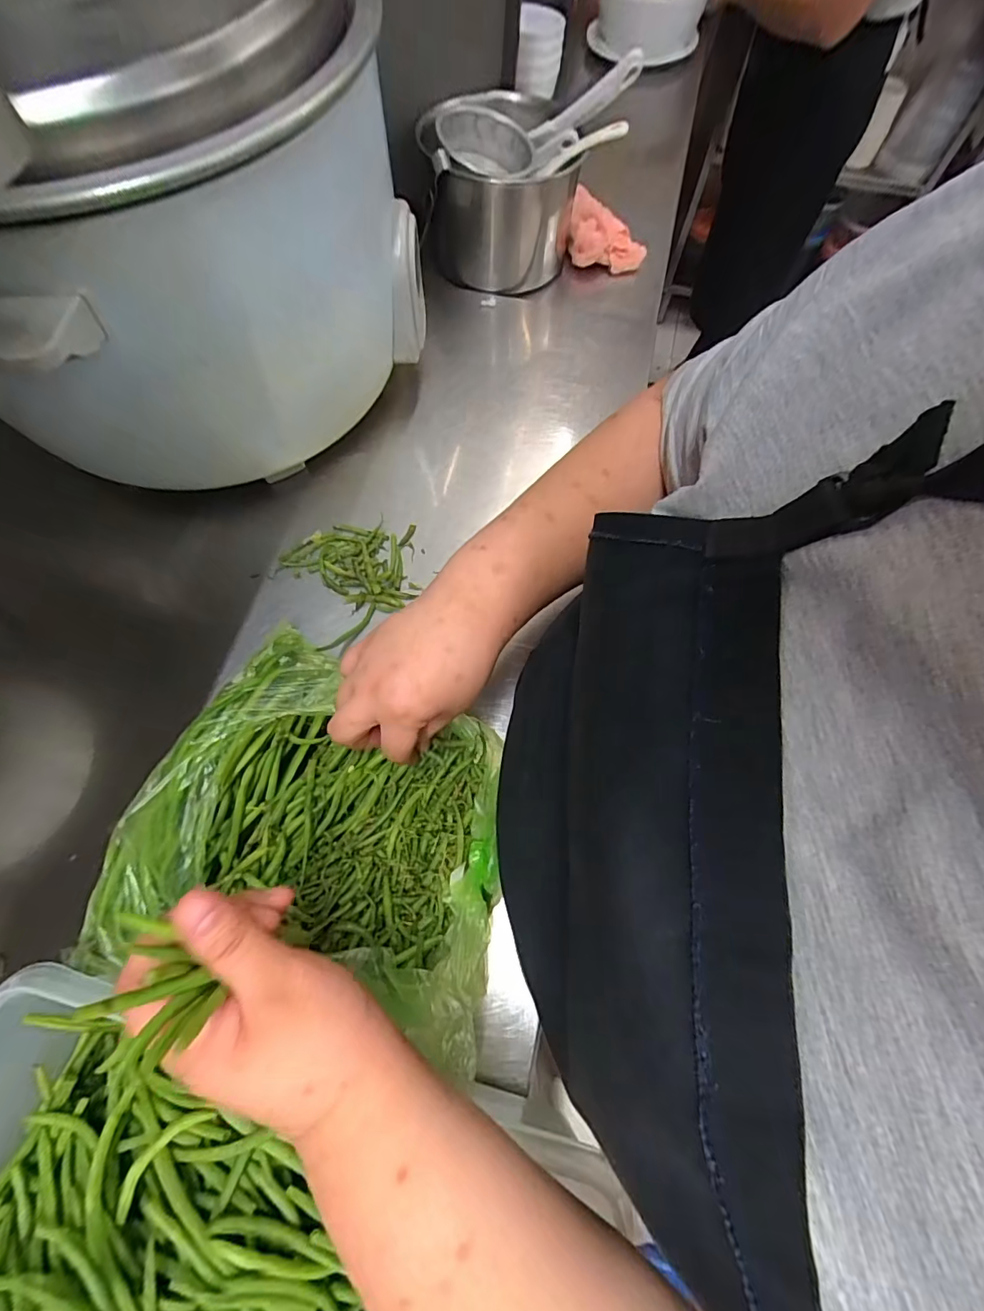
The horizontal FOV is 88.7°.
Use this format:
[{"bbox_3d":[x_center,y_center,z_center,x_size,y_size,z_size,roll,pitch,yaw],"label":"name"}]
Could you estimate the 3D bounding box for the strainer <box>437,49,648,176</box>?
[{"bbox_3d":[0.053,-0.610,0.573,0.260,0.063,0.095,-20,70,-9],"label":"strainer"}]

